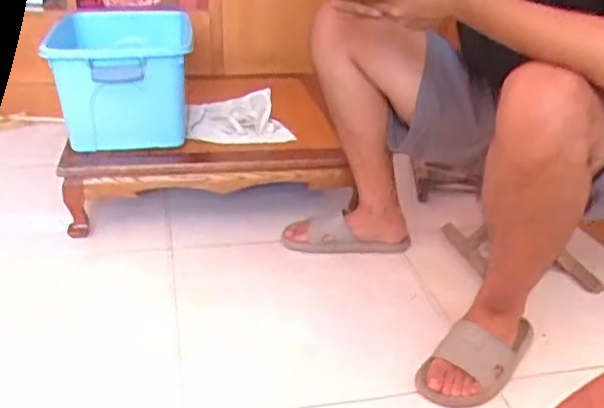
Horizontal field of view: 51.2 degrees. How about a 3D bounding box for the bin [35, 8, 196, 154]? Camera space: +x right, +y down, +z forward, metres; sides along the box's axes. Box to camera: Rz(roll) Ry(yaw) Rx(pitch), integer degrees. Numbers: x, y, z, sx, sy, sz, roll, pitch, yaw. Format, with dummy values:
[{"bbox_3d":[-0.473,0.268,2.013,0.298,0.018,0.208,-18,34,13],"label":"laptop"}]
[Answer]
[{"bbox_3d":[-0.428,-0.315,1.538,0.300,0.215,0.462,-4,27,-14],"label":"bin"}]

